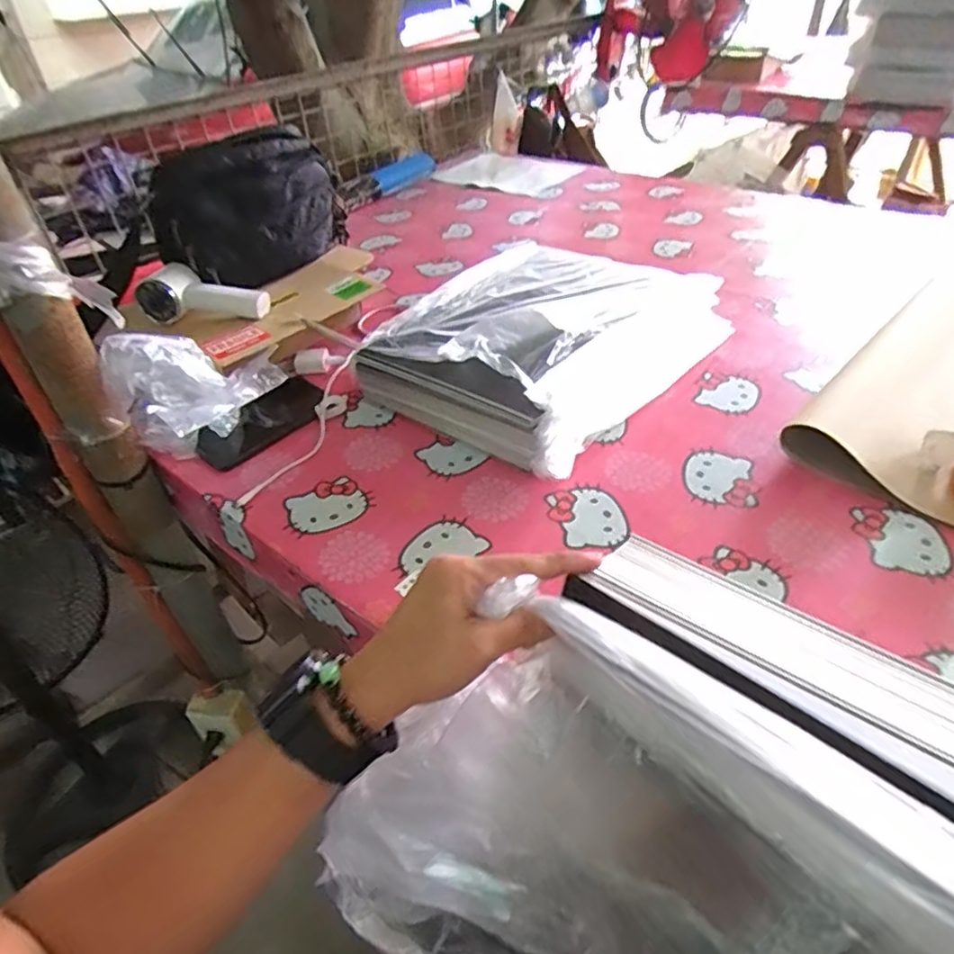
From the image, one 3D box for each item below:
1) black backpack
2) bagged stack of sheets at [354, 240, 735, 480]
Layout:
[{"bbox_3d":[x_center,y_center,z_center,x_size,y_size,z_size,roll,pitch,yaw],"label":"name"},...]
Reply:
[{"bbox_3d":[-0.319,-0.385,0.912,0.138,0.178,0.281,26,50,31],"label":"black backpack"},{"bbox_3d":[0.091,-0.183,0.796,0.307,0.115,0.392,25,50,30],"label":"bagged stack of sheets"}]

